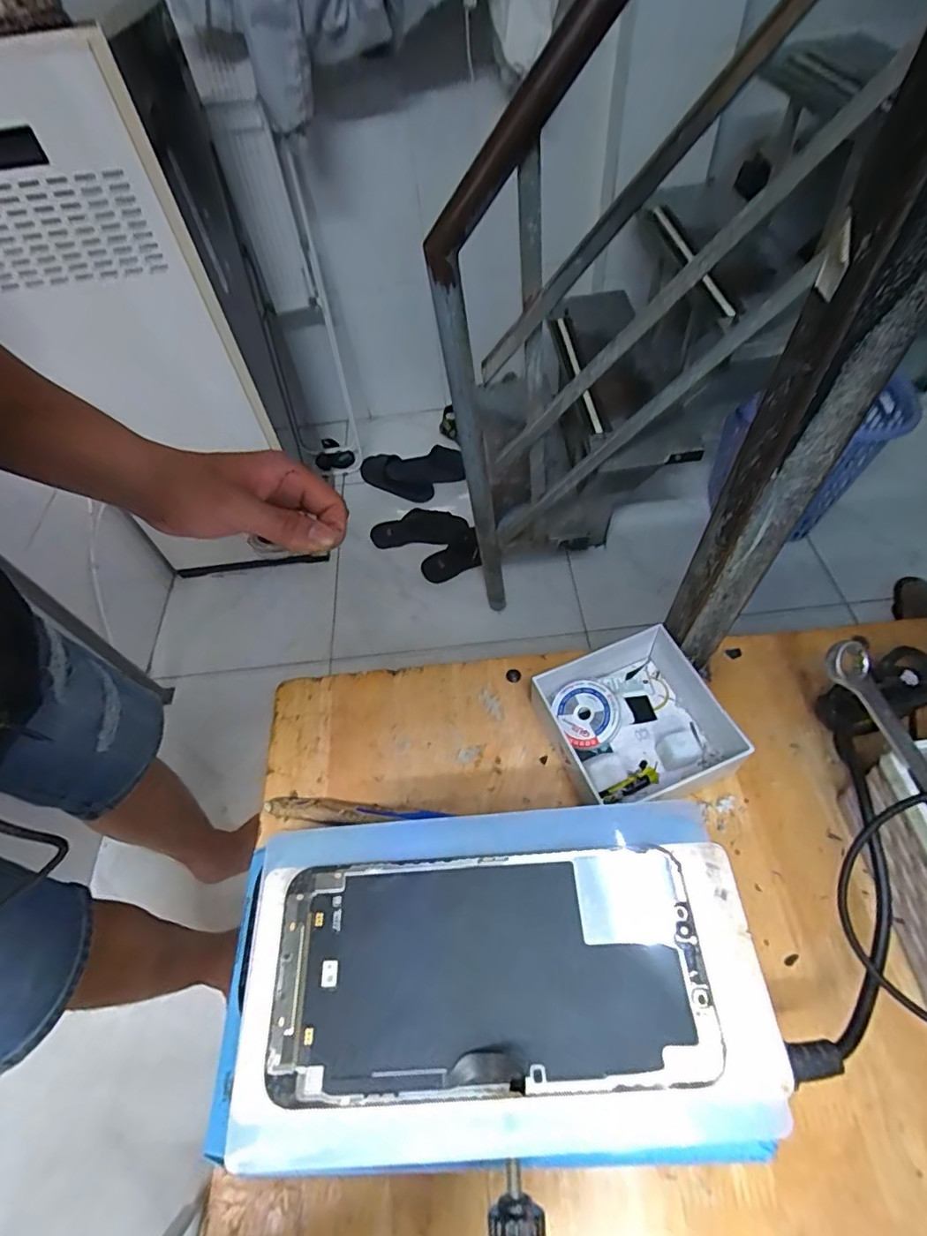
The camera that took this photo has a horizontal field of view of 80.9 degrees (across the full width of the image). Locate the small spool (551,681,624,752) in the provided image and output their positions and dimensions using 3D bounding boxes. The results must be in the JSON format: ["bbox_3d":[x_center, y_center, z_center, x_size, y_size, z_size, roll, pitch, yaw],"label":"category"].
[{"bbox_3d":[0.087,0.066,0.381,0.042,0.013,0.048,-33,56,11],"label":"small spool"}]

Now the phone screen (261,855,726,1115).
[{"bbox_3d":[0.008,0.130,0.203,0.155,0.006,0.072,-4,54,2],"label":"phone screen"}]

